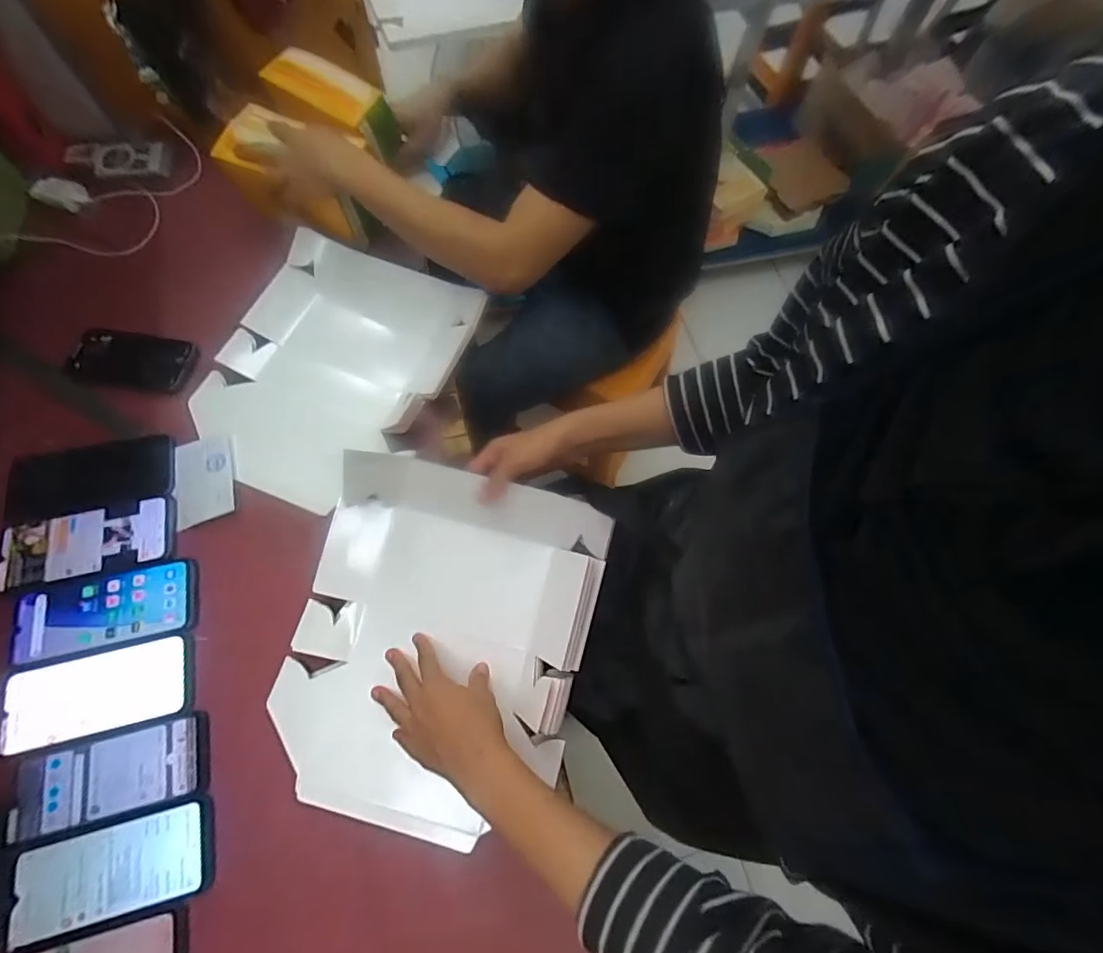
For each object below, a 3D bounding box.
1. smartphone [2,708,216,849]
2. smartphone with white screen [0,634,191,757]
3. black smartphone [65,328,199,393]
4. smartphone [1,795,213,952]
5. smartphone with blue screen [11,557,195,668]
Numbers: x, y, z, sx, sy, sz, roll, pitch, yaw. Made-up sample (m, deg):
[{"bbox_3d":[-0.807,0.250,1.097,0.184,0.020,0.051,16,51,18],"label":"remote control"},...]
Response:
[{"bbox_3d":[-0.414,0.279,0.478,0.168,0.004,0.072,-12,69,-8],"label":"smartphone"},{"bbox_3d":[-0.449,0.212,0.503,0.169,0.006,0.077,-12,69,-8],"label":"smartphone with white screen"},{"bbox_3d":[-0.531,-0.146,0.645,0.154,0.014,0.077,9,67,1],"label":"black smartphone"},{"bbox_3d":[-0.388,0.348,0.452,0.161,0.004,0.076,-13,69,-8],"label":"smartphone"},{"bbox_3d":[-0.466,0.139,0.532,0.174,0.006,0.078,-11,68,-7],"label":"smartphone with blue screen"}]

